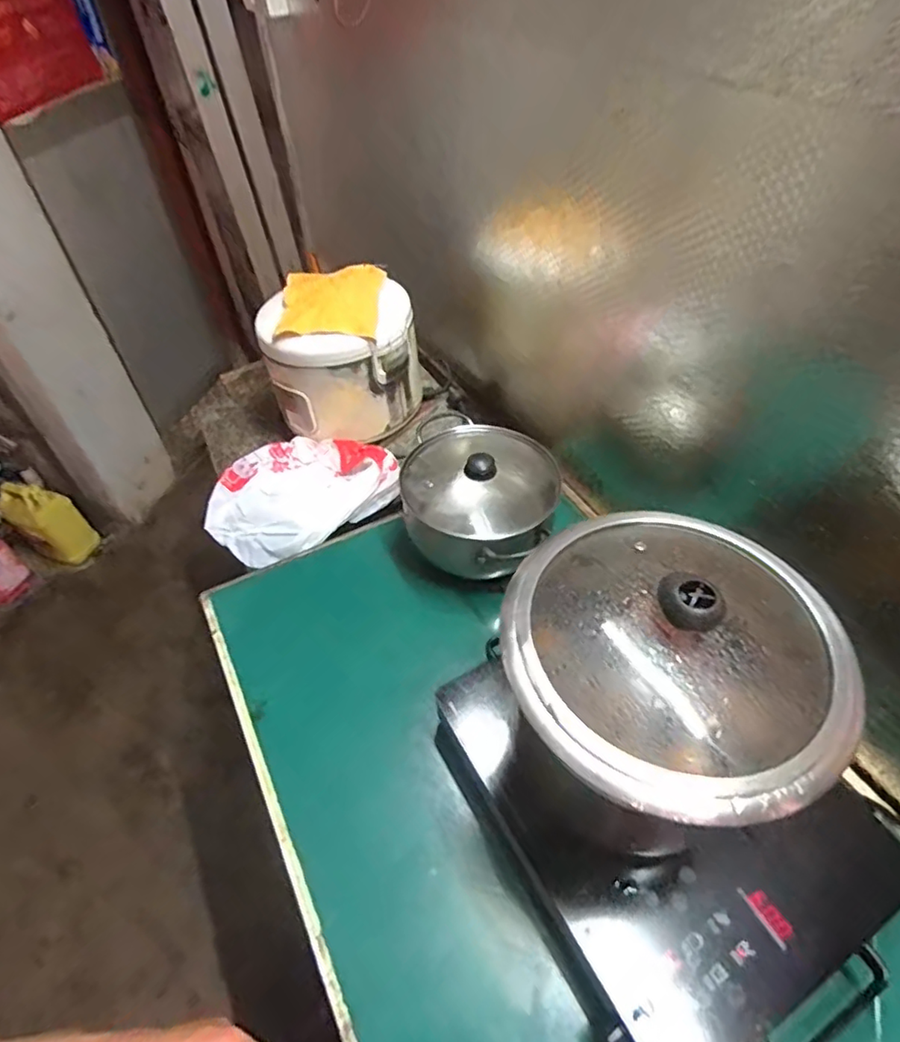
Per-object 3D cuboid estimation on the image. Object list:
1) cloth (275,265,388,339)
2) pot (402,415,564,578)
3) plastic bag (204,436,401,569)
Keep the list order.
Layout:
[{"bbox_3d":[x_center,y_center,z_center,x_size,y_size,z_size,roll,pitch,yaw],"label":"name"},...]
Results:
[{"bbox_3d":[-0.196,-0.362,0.957,0.165,0.035,0.173,0,49,3],"label":"cloth"},{"bbox_3d":[0.043,-0.029,0.851,0.214,0.157,0.207,-2,49,2],"label":"pot"},{"bbox_3d":[-0.262,-0.055,0.975,0.286,0.077,0.245,-36,56,-25],"label":"plastic bag"}]

